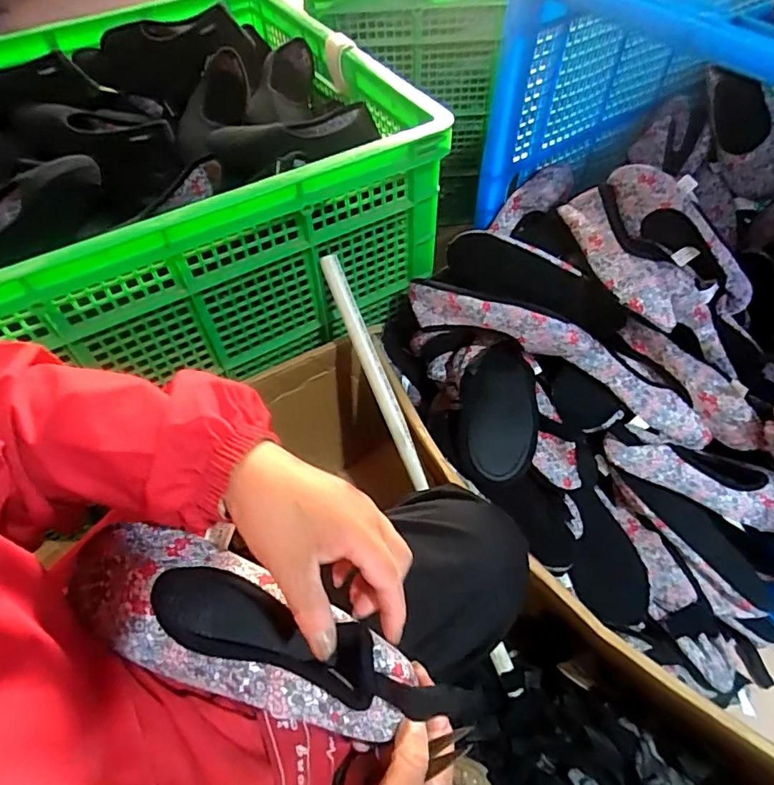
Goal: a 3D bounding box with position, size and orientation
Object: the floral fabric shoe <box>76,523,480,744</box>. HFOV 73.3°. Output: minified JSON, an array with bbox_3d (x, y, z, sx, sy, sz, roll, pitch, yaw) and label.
[{"bbox_3d":[-0.083,0.167,0.353,0.263,0.055,0.086,21,57,5],"label":"floral fabric shoe"}]

